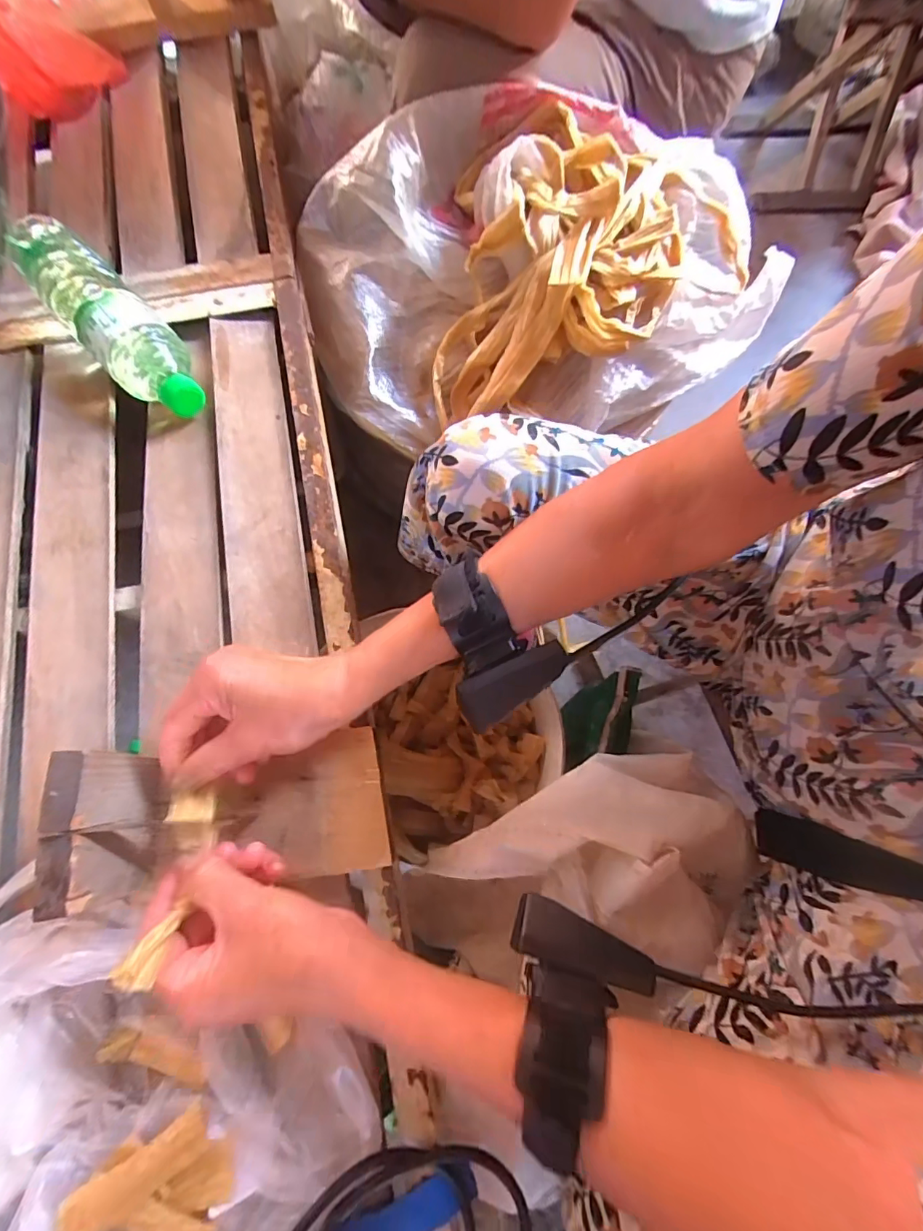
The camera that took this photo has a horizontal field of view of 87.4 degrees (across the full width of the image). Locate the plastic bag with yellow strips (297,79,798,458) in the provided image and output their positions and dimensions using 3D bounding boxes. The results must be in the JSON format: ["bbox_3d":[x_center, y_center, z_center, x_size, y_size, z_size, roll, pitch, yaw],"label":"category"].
[{"bbox_3d":[0.079,-0.347,0.496,0.477,0.159,0.290,-14,72,-5],"label":"plastic bag with yellow strips"}]

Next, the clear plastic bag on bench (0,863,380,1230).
[{"bbox_3d":[-0.195,0.278,0.236,0.252,0.059,0.214,24,75,8],"label":"clear plastic bag on bench"}]

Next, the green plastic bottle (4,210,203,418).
[{"bbox_3d":[-0.301,-0.254,0.417,0.065,0.059,0.203,-43,77,-11],"label":"green plastic bottle"}]

